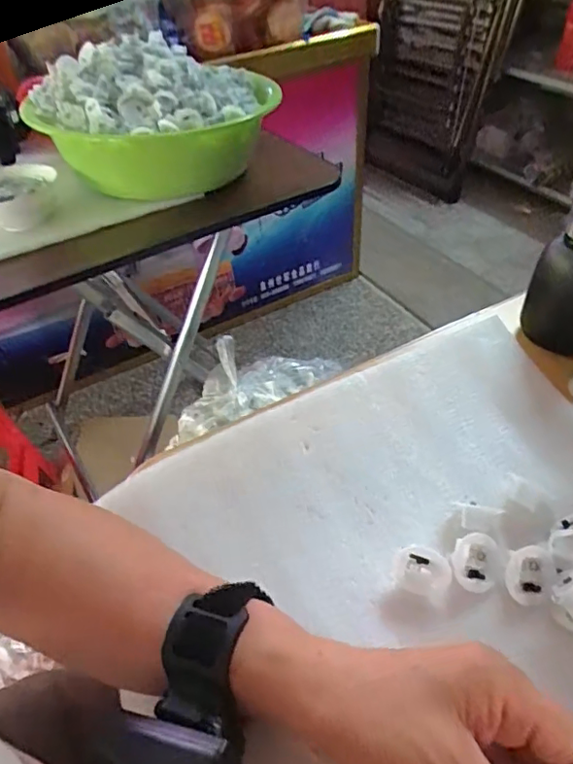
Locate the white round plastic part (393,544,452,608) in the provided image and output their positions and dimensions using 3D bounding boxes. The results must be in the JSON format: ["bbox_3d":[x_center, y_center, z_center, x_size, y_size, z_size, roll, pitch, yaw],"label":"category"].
[{"bbox_3d":[0.079,0.110,0.316,0.032,0.030,0.009,16,17,10],"label":"white round plastic part"}]

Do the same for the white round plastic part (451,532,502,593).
[{"bbox_3d":[0.112,0.106,0.318,0.030,0.023,0.025,-9,46,-3],"label":"white round plastic part"}]

